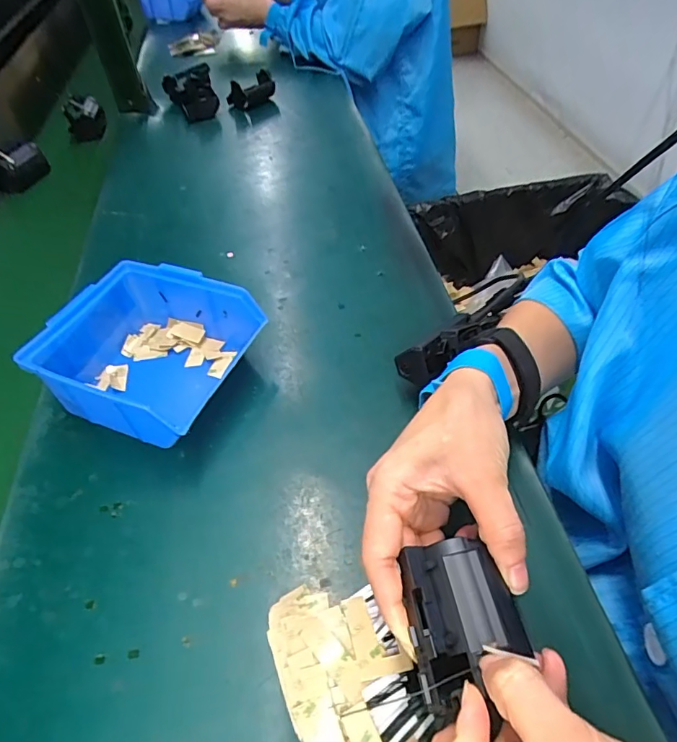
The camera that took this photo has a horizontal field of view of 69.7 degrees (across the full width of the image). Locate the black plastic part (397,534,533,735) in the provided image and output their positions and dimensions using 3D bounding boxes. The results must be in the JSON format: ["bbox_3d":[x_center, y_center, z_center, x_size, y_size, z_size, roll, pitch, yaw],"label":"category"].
[{"bbox_3d":[0.057,0.112,0.223,0.044,0.019,0.065,-4,49,-2],"label":"black plastic part"}]

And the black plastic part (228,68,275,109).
[{"bbox_3d":[-0.136,-0.439,0.762,0.042,0.039,0.071,31,57,25],"label":"black plastic part"}]

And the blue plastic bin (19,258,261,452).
[{"bbox_3d":[-0.148,-0.016,0.379,0.139,0.065,0.125,19,52,17],"label":"blue plastic bin"}]

